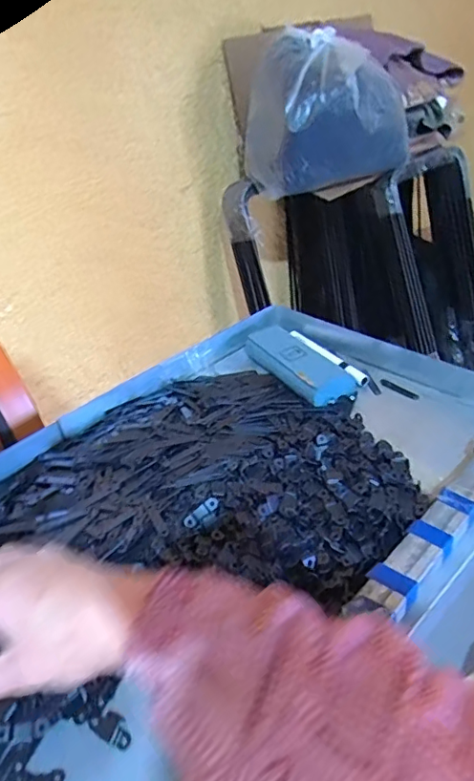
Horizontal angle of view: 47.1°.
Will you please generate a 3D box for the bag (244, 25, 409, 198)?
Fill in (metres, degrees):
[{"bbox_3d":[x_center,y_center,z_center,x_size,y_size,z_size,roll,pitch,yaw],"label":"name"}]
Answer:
[{"bbox_3d":[0.212,-0.648,1.284,0.403,0.307,0.222,-1,35,8],"label":"bag"}]

